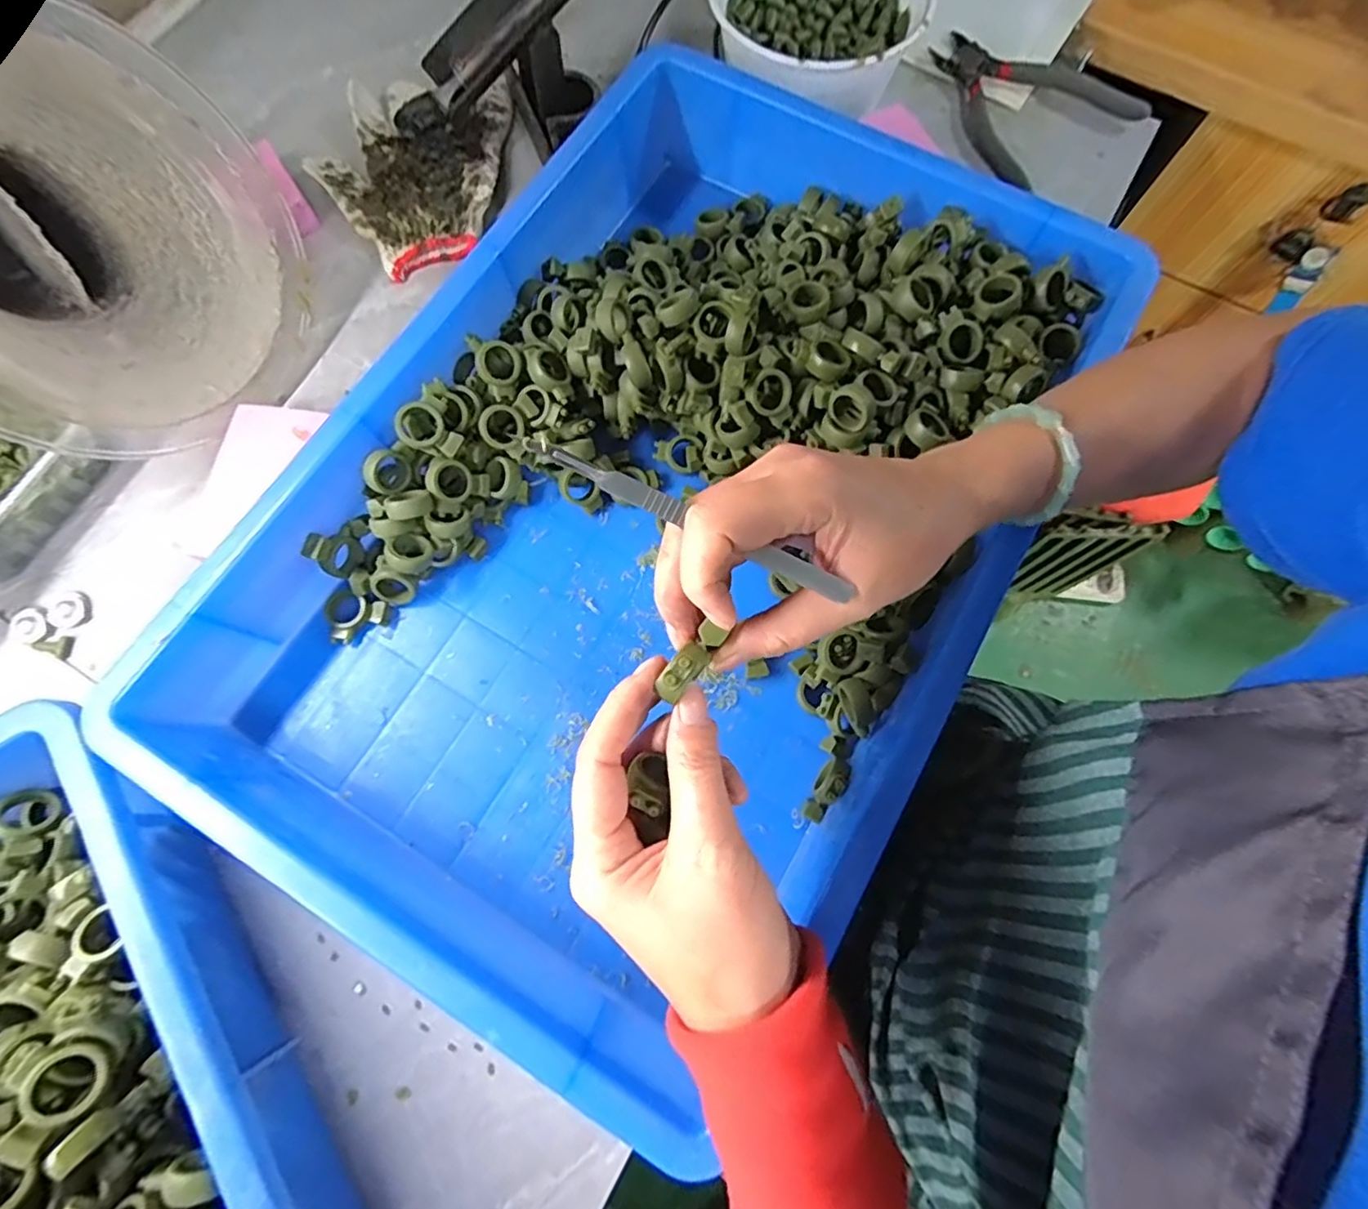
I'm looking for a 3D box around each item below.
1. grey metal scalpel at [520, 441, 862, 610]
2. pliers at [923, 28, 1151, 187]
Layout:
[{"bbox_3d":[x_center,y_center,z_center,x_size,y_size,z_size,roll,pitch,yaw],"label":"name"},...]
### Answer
[{"bbox_3d":[0.001,-0.033,0.232,0.133,0.005,0.009,26,75,-1],"label":"grey metal scalpel"},{"bbox_3d":[0.291,-0.440,0.520,0.134,0.023,0.159,-32,77,-9],"label":"pliers"}]

